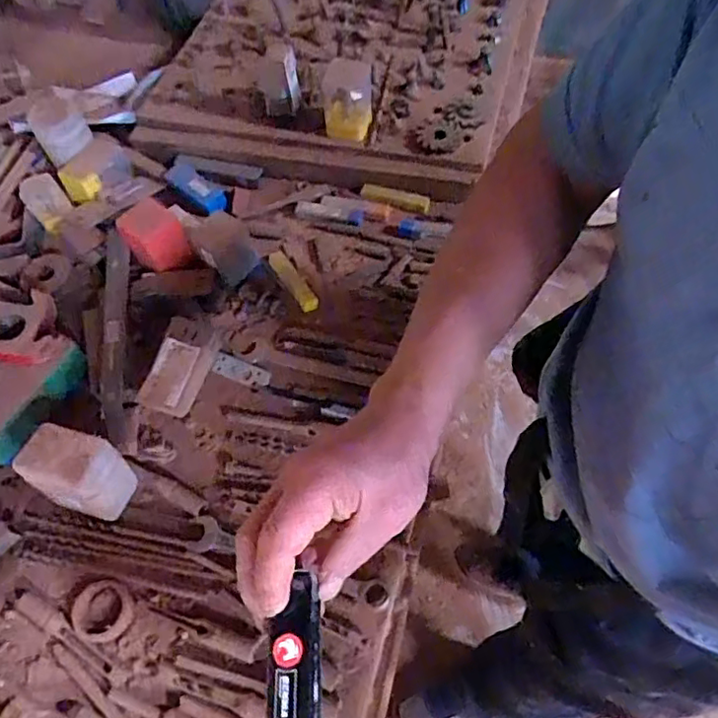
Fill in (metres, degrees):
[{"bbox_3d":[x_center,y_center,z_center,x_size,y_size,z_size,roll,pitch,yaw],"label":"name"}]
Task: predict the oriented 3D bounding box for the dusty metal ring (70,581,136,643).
[{"bbox_3d":[-0.247,0.242,0.566,0.056,0.009,0.054,-2,60,4],"label":"dusty metal ring"}]

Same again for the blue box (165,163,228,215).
[{"bbox_3d":[-0.226,-0.238,0.812,0.090,0.019,0.037,38,66,4],"label":"blue box"}]

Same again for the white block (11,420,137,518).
[{"bbox_3d":[-0.278,0.116,0.589,0.090,0.084,0.069,21,64,16],"label":"white block"}]

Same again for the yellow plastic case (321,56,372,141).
[{"bbox_3d":[-0.016,-0.362,0.810,0.068,0.083,0.106,-5,60,2],"label":"yellow plastic case"}]

